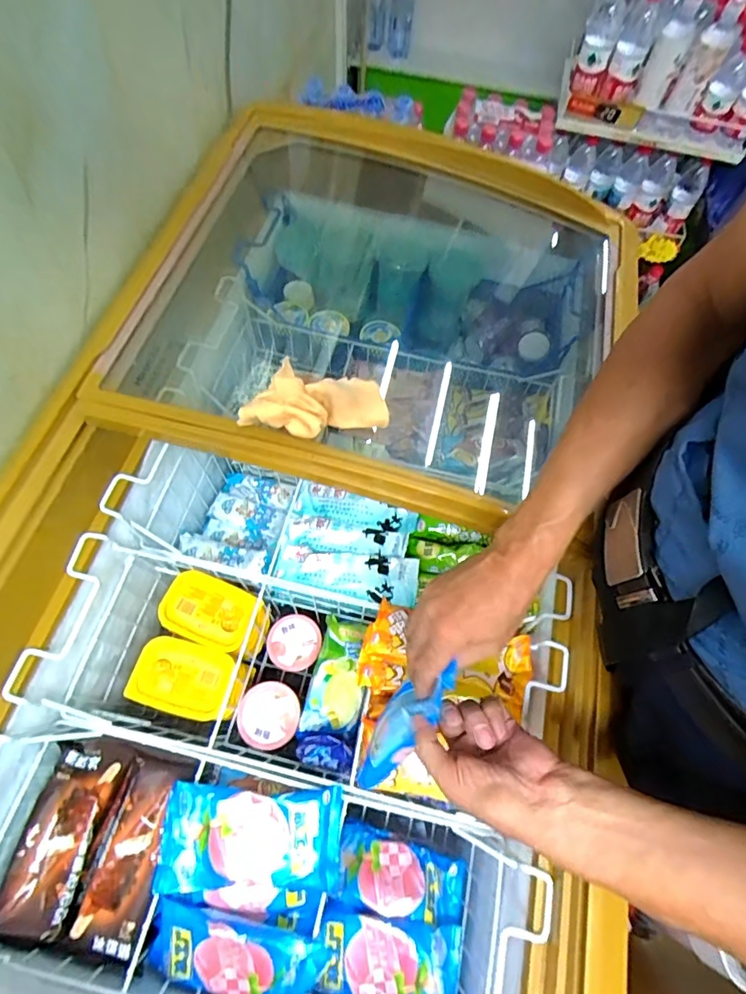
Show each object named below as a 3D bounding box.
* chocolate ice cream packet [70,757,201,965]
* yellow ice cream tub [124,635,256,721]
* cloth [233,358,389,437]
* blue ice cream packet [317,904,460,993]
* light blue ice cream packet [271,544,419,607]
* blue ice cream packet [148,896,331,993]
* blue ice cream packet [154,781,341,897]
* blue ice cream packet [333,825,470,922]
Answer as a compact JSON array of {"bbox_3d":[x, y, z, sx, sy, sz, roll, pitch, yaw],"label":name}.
[{"bbox_3d":[-0.270,0.395,0.546,0.086,0.038,0.184,13,65,3],"label":"chocolate ice cream packet"},{"bbox_3d":[-0.241,0.242,0.644,0.131,0.064,0.088,15,65,4],"label":"yellow ice cream tub"},{"bbox_3d":[-0.065,-0.108,0.532,0.157,0.046,0.097,-6,65,-20],"label":"cloth"},{"bbox_3d":[0.018,0.535,0.559,0.155,0.025,0.084,6,65,0],"label":"blue ice cream packet"},{"bbox_3d":[-0.036,0.103,0.659,0.190,0.017,0.064,6,65,0],"label":"light blue ice cream packet"},{"bbox_3d":[-0.142,0.475,0.504,0.175,0.028,0.089,14,97,4],"label":"blue ice cream packet"},{"bbox_3d":[-0.130,0.367,0.528,0.185,0.031,0.095,3,65,-2],"label":"blue ice cream packet"},{"bbox_3d":[0.037,0.475,0.620,0.152,0.028,0.088,6,37,4],"label":"blue ice cream packet"}]

